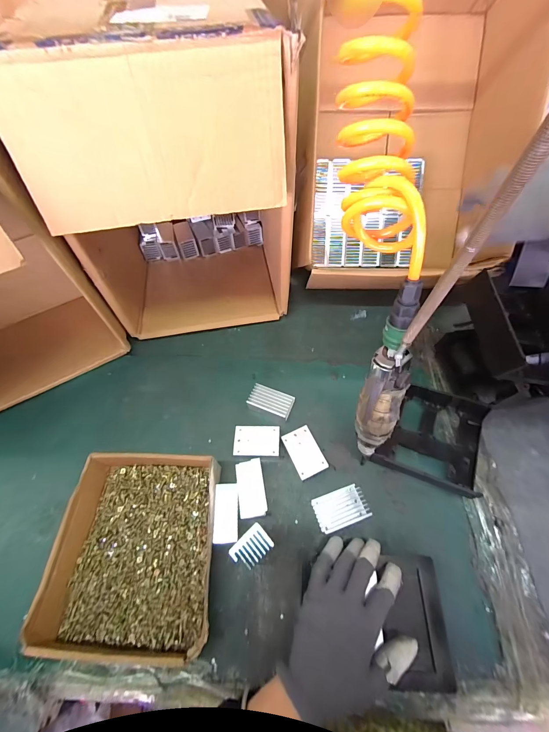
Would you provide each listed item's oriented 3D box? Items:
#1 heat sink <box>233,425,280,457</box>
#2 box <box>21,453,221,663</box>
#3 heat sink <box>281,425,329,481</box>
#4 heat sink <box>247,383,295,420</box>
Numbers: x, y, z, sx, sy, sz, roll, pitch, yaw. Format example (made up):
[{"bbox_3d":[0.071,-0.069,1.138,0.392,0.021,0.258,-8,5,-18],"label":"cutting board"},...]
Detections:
[{"bbox_3d":[-0.025,0.113,0.440,0.064,0.029,0.043,2,61,2],"label":"heat sink"},{"bbox_3d":[-0.169,0.225,0.374,0.194,0.052,0.222,-1,61,1],"label":"box"},{"bbox_3d":[0.043,0.127,0.431,0.042,0.030,0.066,-23,63,-11],"label":"heat sink"},{"bbox_3d":[-0.005,0.060,0.477,0.067,0.033,0.038,18,63,11],"label":"heat sink"}]

